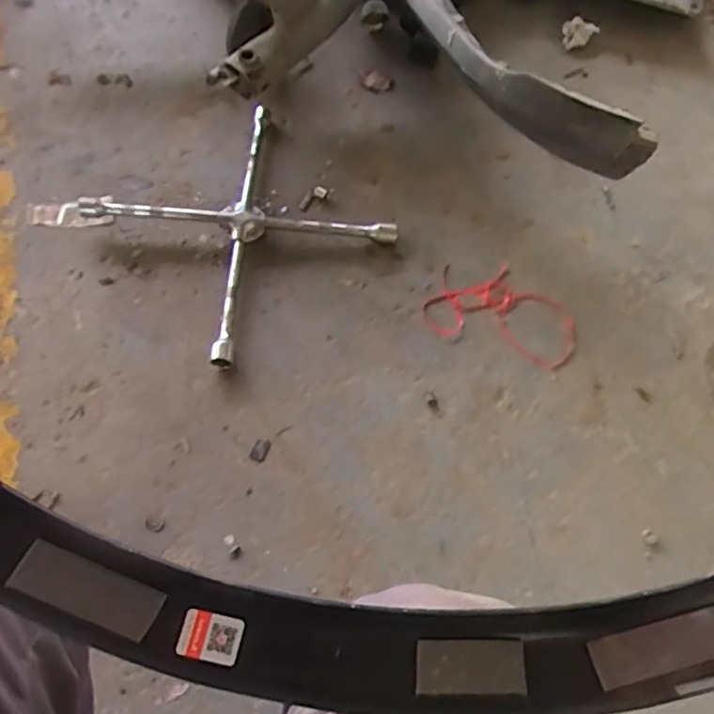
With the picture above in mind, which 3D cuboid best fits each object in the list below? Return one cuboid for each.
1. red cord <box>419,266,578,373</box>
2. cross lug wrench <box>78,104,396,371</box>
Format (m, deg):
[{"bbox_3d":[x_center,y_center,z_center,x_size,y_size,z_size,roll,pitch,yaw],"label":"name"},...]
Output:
[{"bbox_3d":[0.204,-0.064,0.843,0.210,0.004,0.127,17,64,5],"label":"red cord"},{"bbox_3d":[-0.163,-0.190,0.864,0.320,0.045,0.312,-38,72,-19],"label":"cross lug wrench"}]

